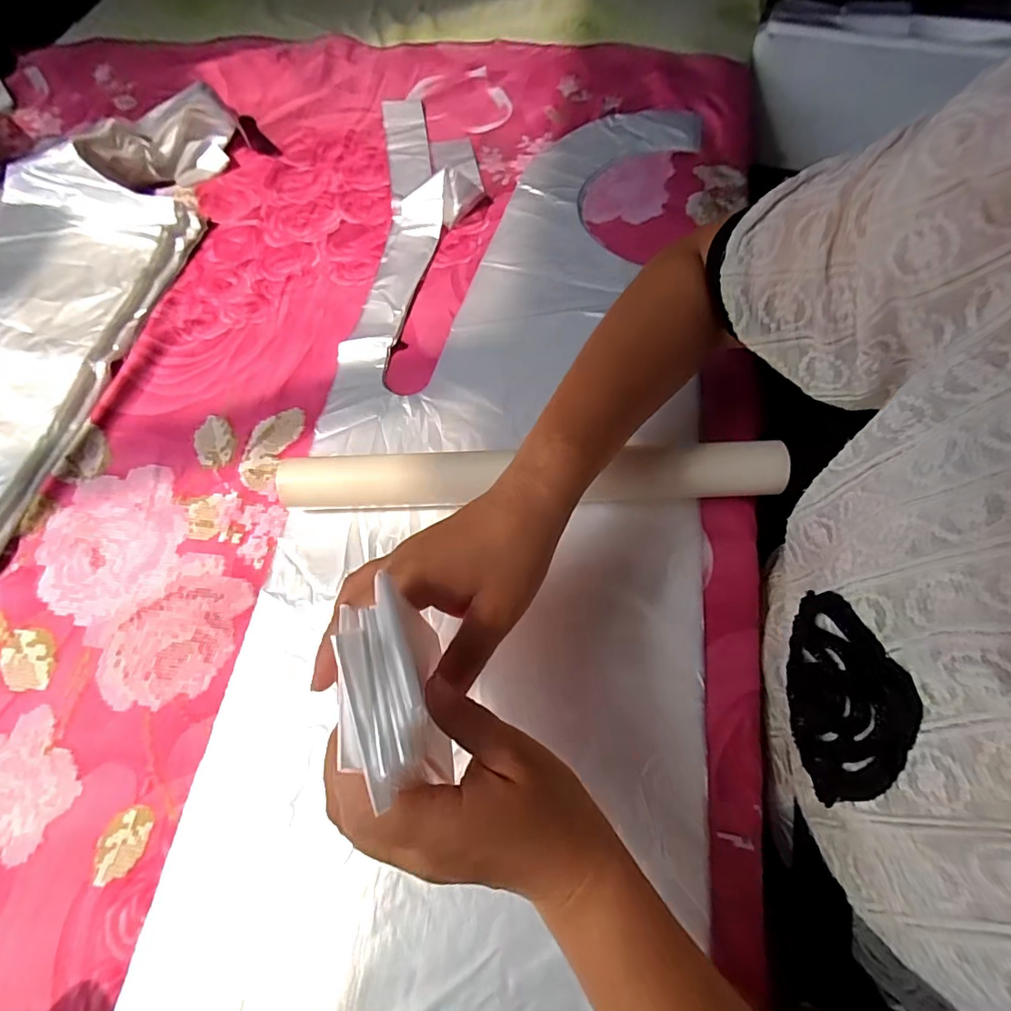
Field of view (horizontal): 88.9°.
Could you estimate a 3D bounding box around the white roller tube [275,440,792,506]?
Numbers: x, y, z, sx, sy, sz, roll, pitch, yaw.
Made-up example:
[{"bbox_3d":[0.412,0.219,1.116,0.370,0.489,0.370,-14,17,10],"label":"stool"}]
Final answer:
[{"bbox_3d":[0.017,-0.020,0.379,0.357,0.042,0.037,-2,64,2],"label":"white roller tube"}]

